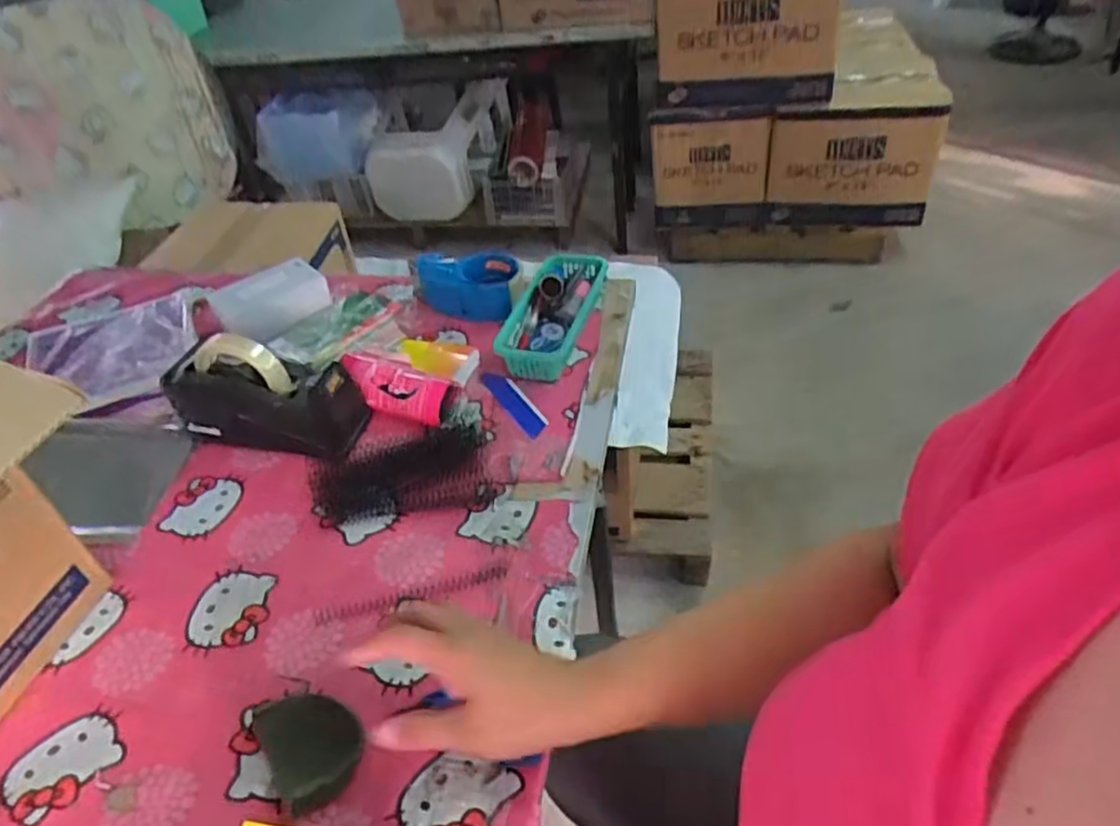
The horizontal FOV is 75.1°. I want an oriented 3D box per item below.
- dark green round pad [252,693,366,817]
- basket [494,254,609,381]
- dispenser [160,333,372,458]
[{"bbox_3d":[-0.191,0.248,0.555,0.073,0.010,0.095,-34,53,-8],"label":"dark green round pad"},{"bbox_3d":[-0.007,-0.129,0.938,0.089,0.058,0.219,10,44,18],"label":"basket"},{"bbox_3d":[-0.323,-0.021,0.802,0.206,0.127,0.073,2,42,10],"label":"dispenser"}]

